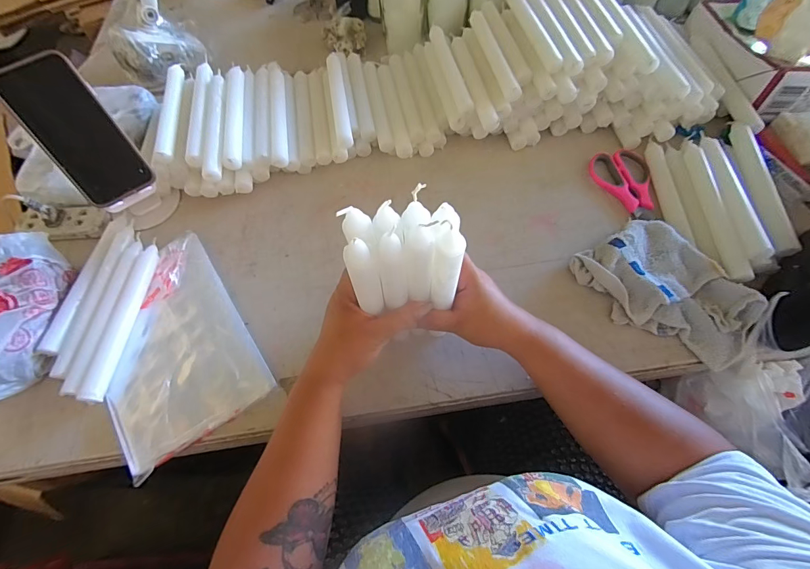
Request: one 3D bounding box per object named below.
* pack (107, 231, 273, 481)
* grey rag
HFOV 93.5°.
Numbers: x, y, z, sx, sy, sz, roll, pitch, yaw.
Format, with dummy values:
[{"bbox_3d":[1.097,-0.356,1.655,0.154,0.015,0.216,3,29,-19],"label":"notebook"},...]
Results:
[{"bbox_3d":[-0.271,0.063,0.442,0.155,0.011,0.243,-33,63,-14],"label":"pack"},{"bbox_3d":[0.290,0.009,0.420,0.112,0.044,0.173,-33,65,-14],"label":"grey rag"}]

